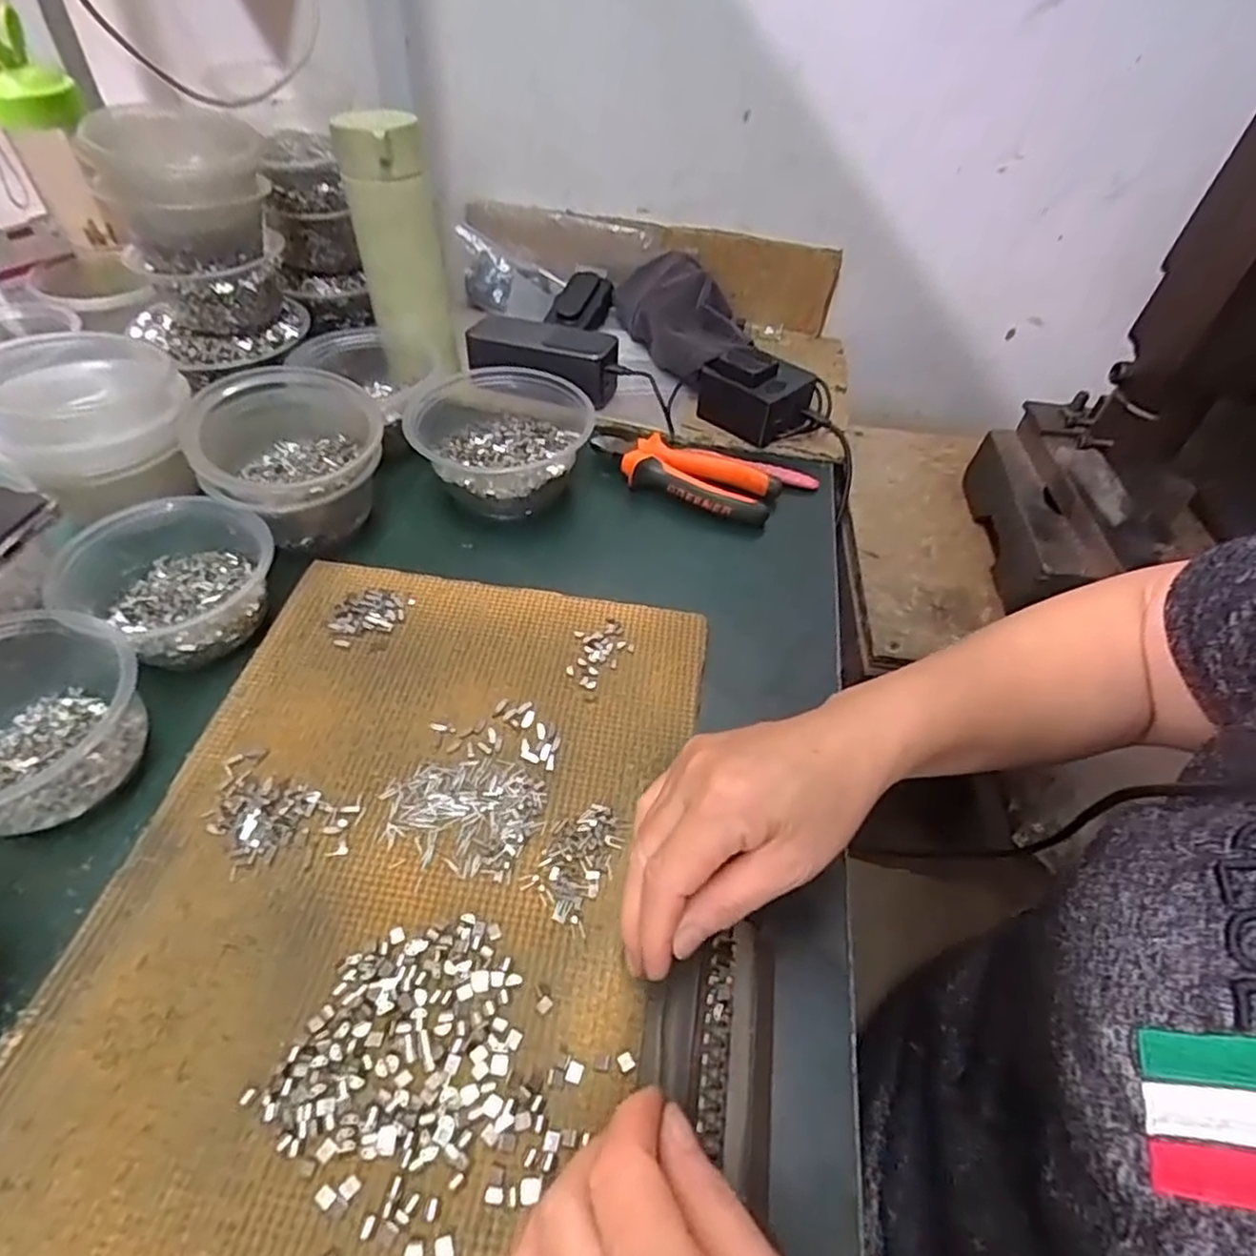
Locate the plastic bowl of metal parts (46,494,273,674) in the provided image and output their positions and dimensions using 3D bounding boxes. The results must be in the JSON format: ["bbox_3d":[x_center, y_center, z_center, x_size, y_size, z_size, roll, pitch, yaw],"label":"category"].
[{"bbox_3d":[-0.276,-0.031,0.413,0.102,0.052,0.097,3,49,-3],"label":"plastic bowl of metal parts"}]

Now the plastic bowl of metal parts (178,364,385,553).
[{"bbox_3d":[-0.229,-0.117,0.469,0.111,0.082,0.110,3,49,-3],"label":"plastic bowl of metal parts"}]

